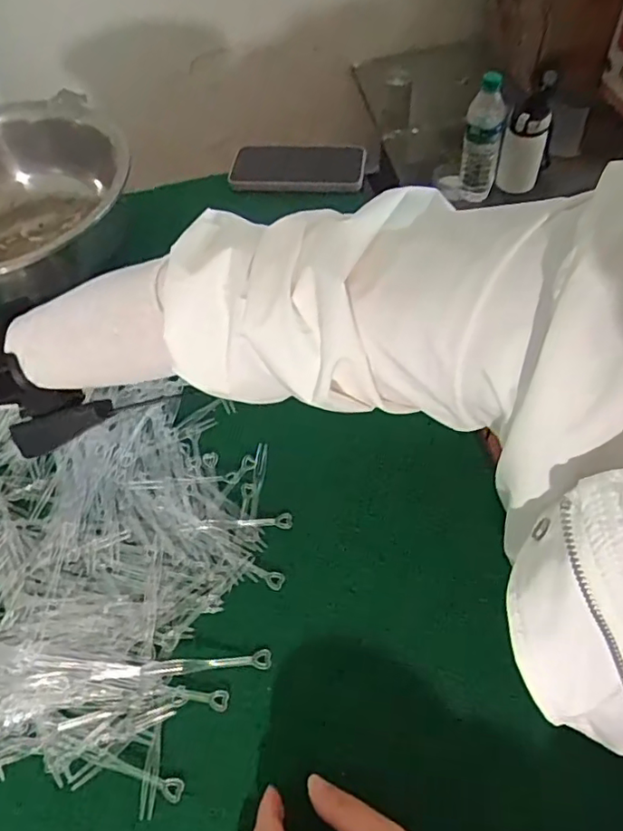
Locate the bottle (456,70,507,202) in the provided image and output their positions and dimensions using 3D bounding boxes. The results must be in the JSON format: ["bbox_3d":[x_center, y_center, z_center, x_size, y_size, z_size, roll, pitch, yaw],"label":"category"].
[{"bbox_3d":[0.318,-0.509,1.066,0.068,0.232,0.067,11,59,13],"label":"bottle"}]

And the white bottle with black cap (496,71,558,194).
[{"bbox_3d":[0.402,-0.516,1.076,0.073,0.207,0.072,16,60,16],"label":"white bottle with black cap"}]

